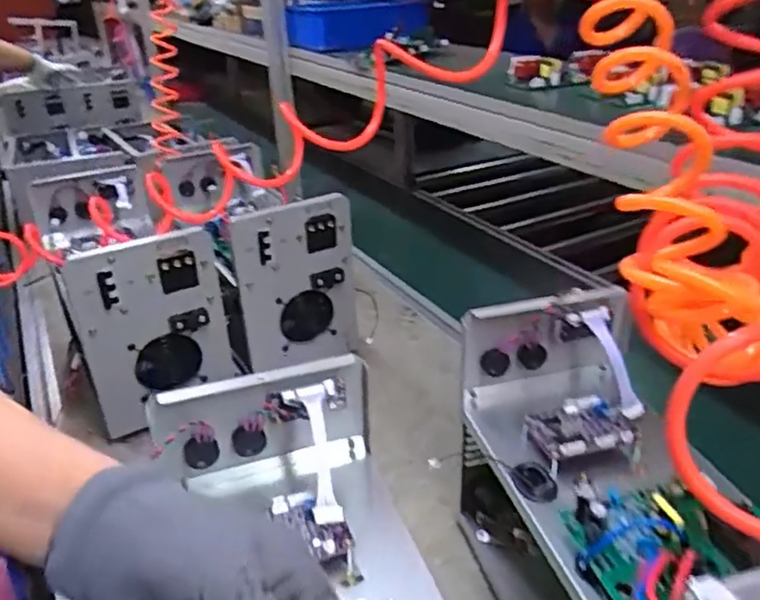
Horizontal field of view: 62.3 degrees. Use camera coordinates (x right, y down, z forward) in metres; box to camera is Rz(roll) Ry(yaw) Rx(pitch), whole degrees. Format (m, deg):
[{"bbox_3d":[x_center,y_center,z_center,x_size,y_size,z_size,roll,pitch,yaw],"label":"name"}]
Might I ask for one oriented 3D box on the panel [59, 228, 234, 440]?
[{"bbox_3d":[-0.291,0.043,0.820,0.175,0.247,0.022,-15,31,-23],"label":"panel"}]

